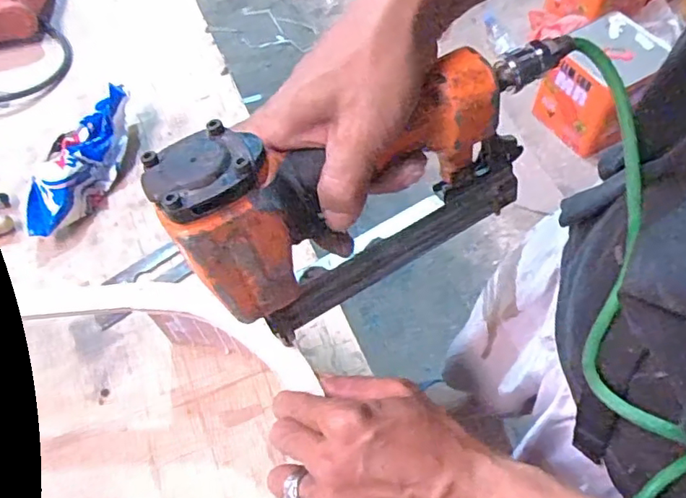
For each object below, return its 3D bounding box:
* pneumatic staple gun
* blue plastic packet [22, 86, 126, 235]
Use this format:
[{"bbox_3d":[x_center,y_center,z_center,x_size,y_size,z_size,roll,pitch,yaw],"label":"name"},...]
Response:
[{"bbox_3d":[0.021,-0.042,0.350,0.239,0.148,0.062,-29,62,-12],"label":"pneumatic staple gun"},{"bbox_3d":[-0.270,-0.092,0.593,0.053,0.049,0.183,16,61,14],"label":"blue plastic packet"}]

